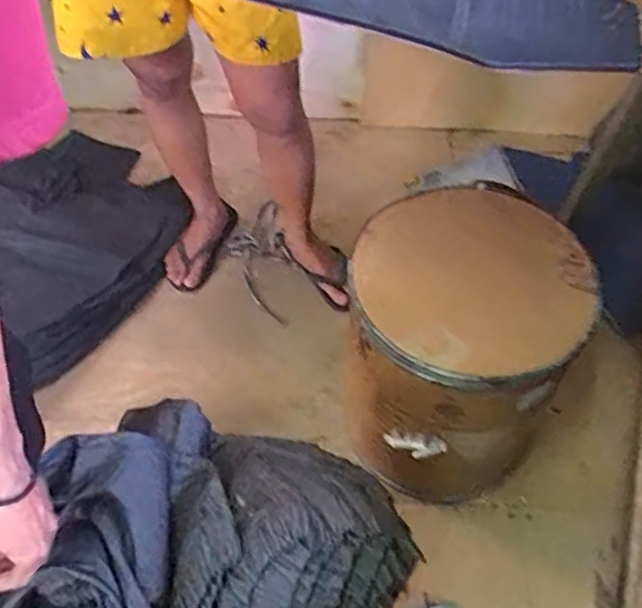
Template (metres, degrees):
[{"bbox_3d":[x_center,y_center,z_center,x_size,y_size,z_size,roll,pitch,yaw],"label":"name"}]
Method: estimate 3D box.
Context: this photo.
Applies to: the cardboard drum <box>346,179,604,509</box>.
[{"bbox_3d":[0.216,0.081,1.194,0.361,0.460,0.392,5,53,2],"label":"cardboard drum"}]

